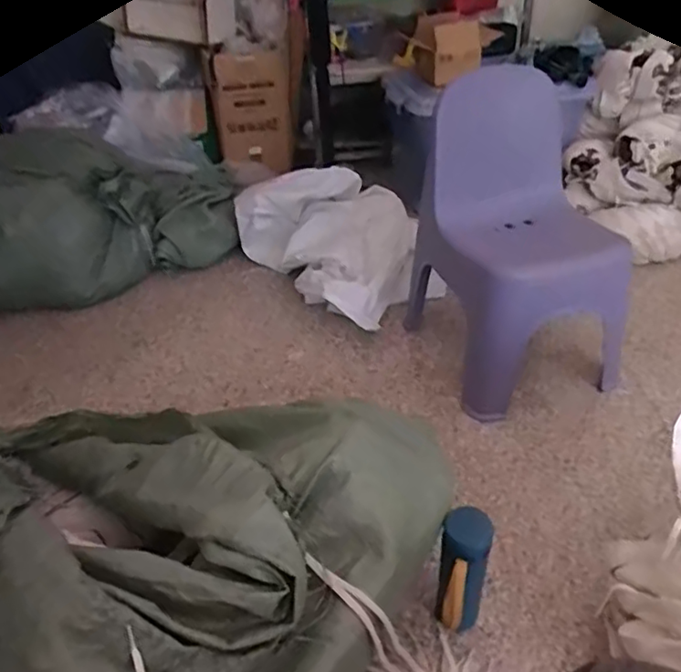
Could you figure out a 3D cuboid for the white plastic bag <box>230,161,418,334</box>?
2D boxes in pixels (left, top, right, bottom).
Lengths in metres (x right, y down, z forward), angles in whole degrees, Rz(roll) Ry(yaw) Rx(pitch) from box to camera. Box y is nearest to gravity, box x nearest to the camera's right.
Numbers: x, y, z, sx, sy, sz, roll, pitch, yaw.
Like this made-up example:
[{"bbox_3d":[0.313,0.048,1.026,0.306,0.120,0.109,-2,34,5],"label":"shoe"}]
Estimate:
[{"bbox_3d":[-0.001,-0.236,1.540,0.380,0.204,0.444,-31,45,-32],"label":"white plastic bag"}]

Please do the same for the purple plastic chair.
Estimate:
[{"bbox_3d":[0.352,-0.178,1.192,0.327,0.569,0.314,-14,38,-14],"label":"purple plastic chair"}]

